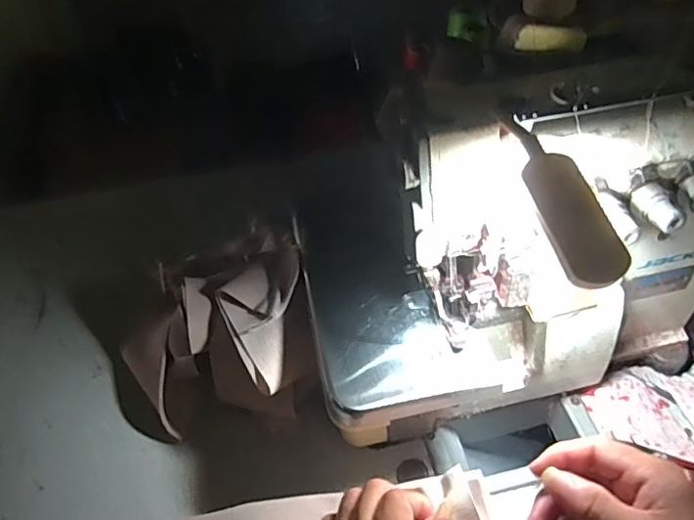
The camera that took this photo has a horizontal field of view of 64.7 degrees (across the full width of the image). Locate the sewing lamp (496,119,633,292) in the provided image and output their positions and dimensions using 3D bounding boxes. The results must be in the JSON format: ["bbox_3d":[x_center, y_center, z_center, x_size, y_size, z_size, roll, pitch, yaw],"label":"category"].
[{"bbox_3d":[0.114,-0.038,0.291,0.031,0.021,0.108,-15,65,-9],"label":"sewing lamp"}]

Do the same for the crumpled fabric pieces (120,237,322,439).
[{"bbox_3d":[-0.109,0.074,0.456,0.168,0.095,0.140,-14,49,-8],"label":"crumpled fabric pieces"}]

